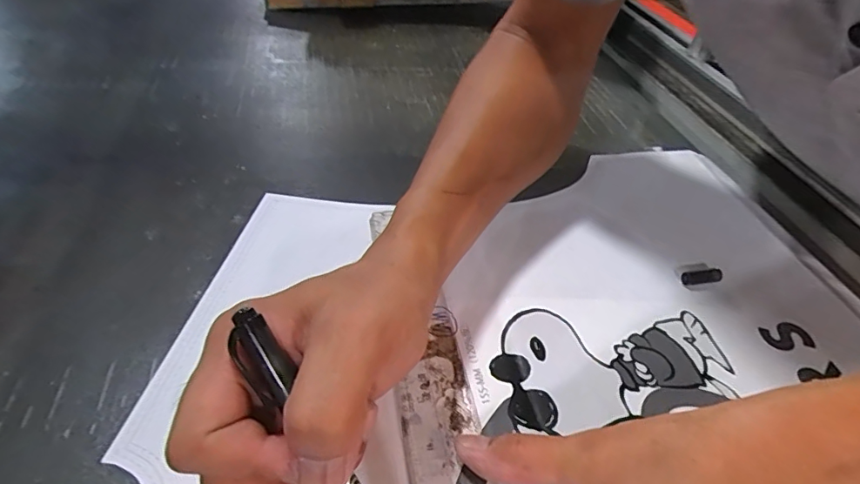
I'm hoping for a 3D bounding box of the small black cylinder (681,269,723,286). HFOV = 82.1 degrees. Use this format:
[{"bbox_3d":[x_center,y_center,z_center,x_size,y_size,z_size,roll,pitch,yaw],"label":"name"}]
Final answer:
[{"bbox_3d":[0.191,0.024,0.346,0.028,0.007,0.011,-3,43,-12],"label":"small black cylinder"}]

